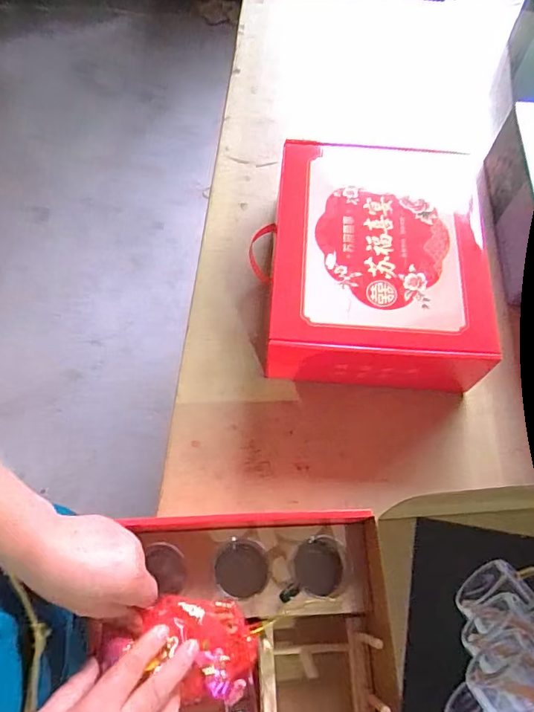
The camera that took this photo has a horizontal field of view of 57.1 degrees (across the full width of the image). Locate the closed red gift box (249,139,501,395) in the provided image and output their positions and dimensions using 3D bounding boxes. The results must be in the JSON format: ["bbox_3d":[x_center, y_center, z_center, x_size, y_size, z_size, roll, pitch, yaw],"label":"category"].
[{"bbox_3d":[0.143,-0.128,0.692,0.282,0.113,0.332,3,66,2],"label":"closed red gift box"}]

